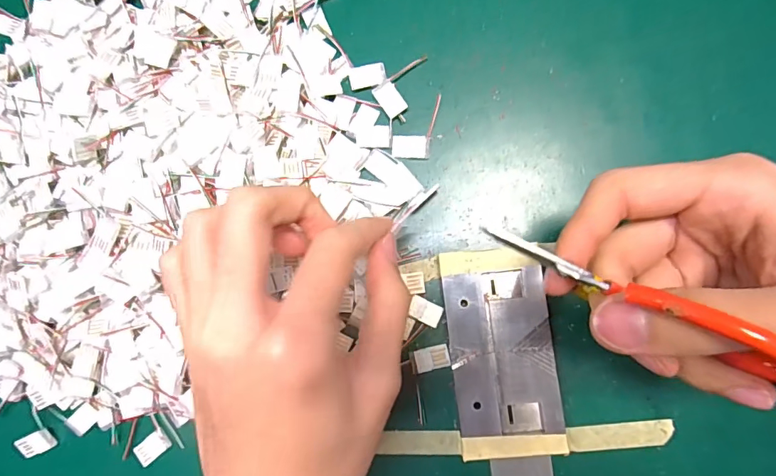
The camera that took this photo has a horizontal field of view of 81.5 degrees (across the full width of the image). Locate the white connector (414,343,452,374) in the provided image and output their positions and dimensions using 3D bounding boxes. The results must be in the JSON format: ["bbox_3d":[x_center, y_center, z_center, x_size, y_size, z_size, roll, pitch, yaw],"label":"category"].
[{"bbox_3d":[0.022,0.061,0.227,0.017,0.004,0.012,-14,83,6],"label":"white connector"}]

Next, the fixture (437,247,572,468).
[{"bbox_3d":[0.056,0.056,0.223,0.048,0.011,0.098,-7,84,6],"label":"fixture"}]

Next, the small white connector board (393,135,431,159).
[{"bbox_3d":[0.012,-0.049,0.241,0.020,0.004,0.013,2,85,7],"label":"small white connector board"}]

